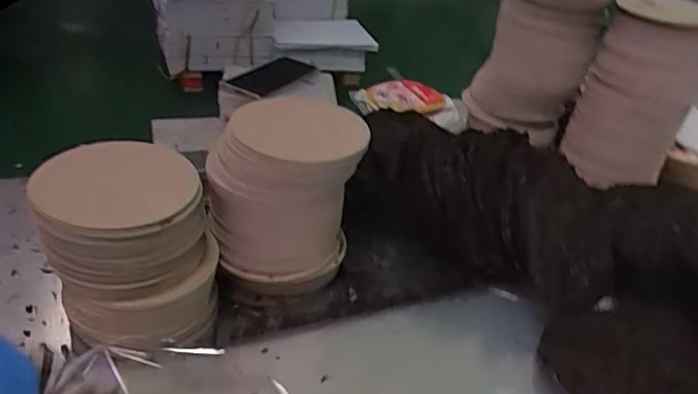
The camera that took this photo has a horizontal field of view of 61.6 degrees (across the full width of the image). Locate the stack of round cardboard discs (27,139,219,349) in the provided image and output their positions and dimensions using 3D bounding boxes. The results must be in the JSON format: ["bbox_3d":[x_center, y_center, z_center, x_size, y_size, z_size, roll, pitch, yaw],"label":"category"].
[{"bbox_3d":[-0.229,0.054,0.628,0.169,0.175,0.145,-5,34,-17],"label":"stack of round cardboard discs"}]

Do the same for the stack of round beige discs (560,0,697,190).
[{"bbox_3d":[0.454,-0.173,0.931,0.166,0.259,0.160,5,33,-3],"label":"stack of round beige discs"}]

